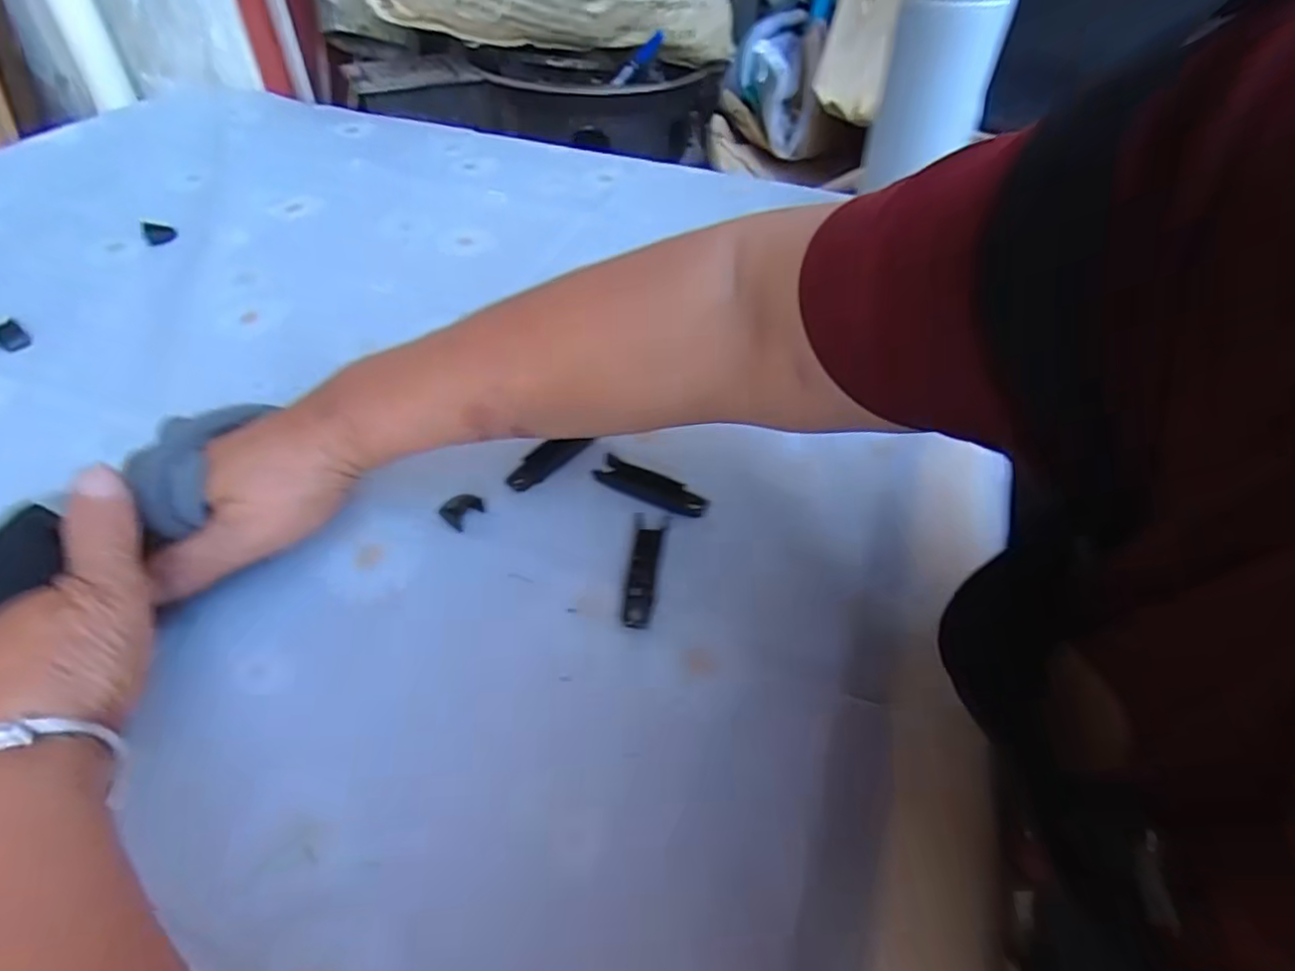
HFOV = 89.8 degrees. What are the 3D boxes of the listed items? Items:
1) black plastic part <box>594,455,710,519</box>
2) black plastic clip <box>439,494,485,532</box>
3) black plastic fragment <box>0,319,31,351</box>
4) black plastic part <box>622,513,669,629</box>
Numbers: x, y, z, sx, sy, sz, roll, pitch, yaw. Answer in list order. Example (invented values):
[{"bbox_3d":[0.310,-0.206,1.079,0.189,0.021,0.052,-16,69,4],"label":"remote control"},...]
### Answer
[{"bbox_3d":[0.003,0.001,0.356,0.063,0.006,0.016,21,51,15],"label":"black plastic part"},{"bbox_3d":[-0.097,0.012,0.343,0.021,0.007,0.020,-25,54,-23],"label":"black plastic clip"},{"bbox_3d":[-0.429,-0.101,0.438,0.033,0.006,0.017,35,55,25],"label":"black plastic fragment"},{"bbox_3d":[-0.003,0.041,0.321,0.015,0.004,0.065,8,48,4],"label":"black plastic part"}]

